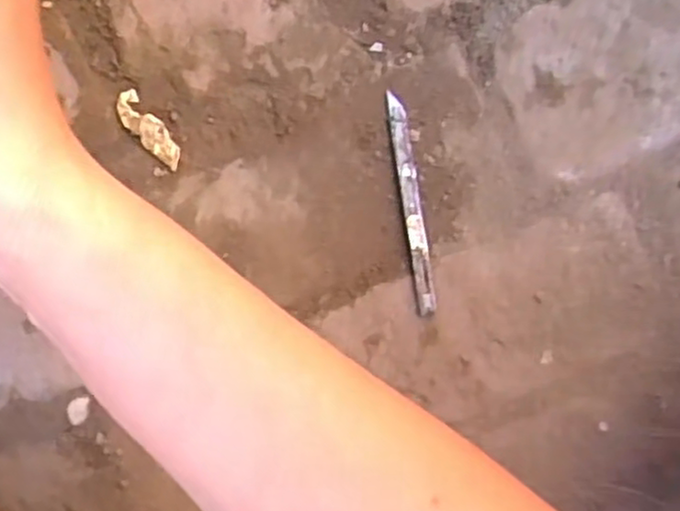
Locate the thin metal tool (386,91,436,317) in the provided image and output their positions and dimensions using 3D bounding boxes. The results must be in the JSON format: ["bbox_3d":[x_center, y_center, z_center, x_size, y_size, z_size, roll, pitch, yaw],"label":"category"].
[{"bbox_3d":[0.045,-0.030,0.444,0.012,0.007,0.136,-9,98,2],"label":"thin metal tool"}]

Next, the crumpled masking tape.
[{"bbox_3d":[-0.116,-0.077,0.437,0.018,0.009,0.052,-42,96,6],"label":"crumpled masking tape"}]

